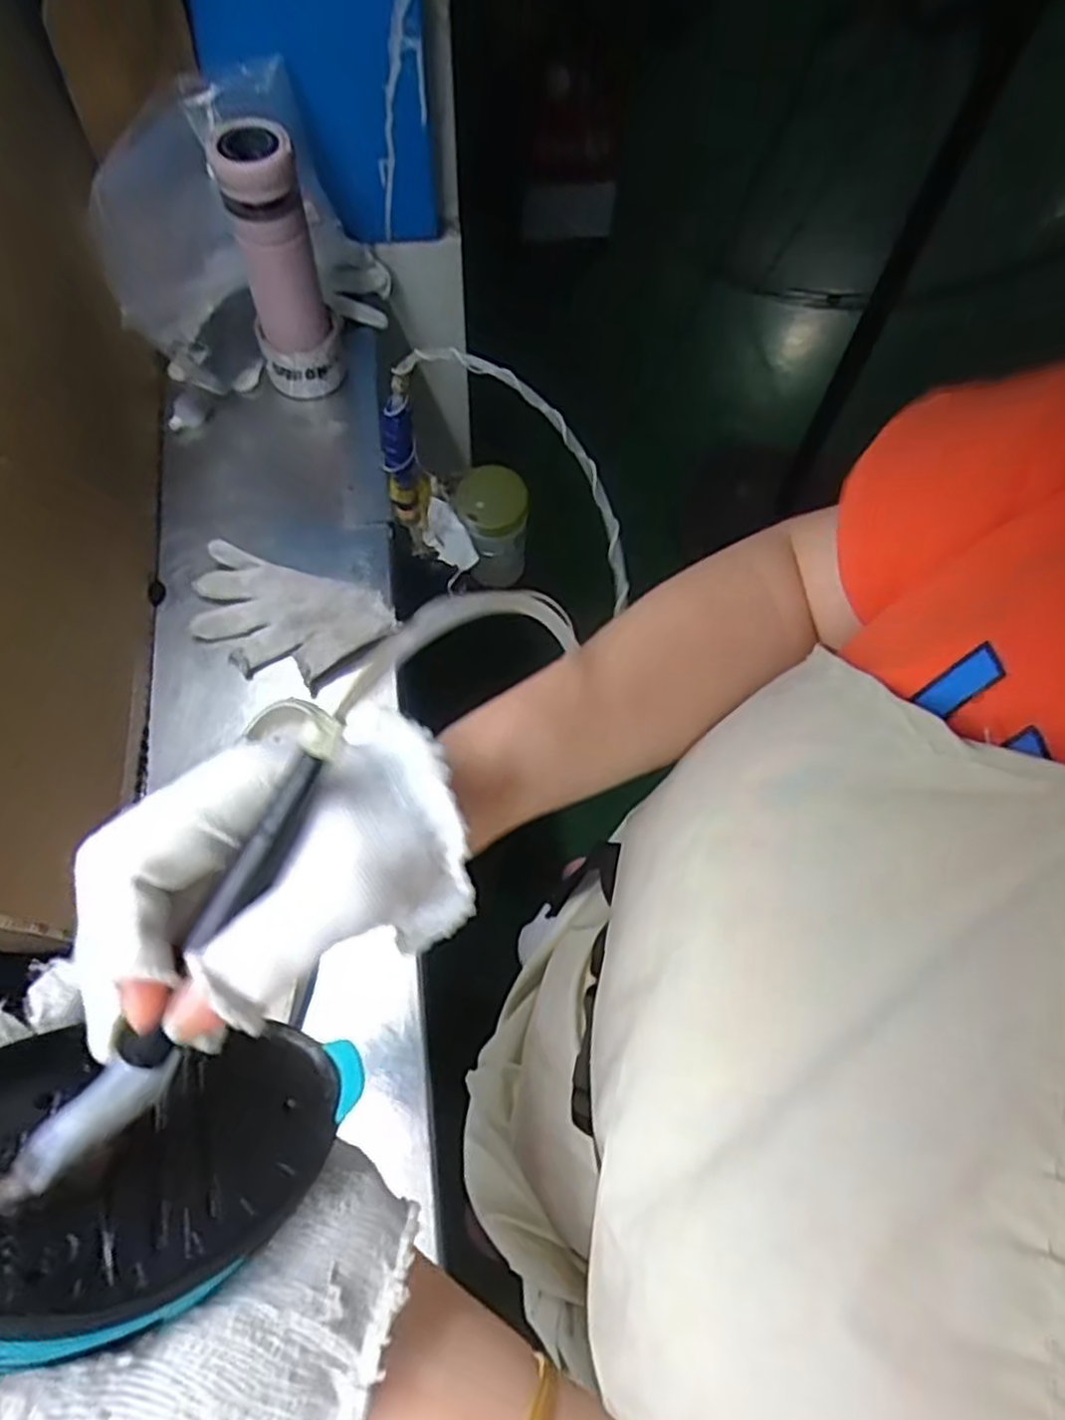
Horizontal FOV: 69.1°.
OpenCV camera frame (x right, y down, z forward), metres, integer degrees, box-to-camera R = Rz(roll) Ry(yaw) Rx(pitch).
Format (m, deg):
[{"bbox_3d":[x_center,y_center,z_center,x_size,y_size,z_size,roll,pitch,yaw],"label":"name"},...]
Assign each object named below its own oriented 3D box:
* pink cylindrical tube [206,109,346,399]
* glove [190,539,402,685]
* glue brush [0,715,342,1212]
[{"bbox_3d":[-0.234,-0.398,0.729,0.075,0.250,0.072,1,67,-2],"label":"pink cylindrical tube"},{"bbox_3d":[-0.220,-0.083,0.691,0.183,0.031,0.099,17,67,5],"label":"glove"},{"bbox_3d":[-0.101,0.073,0.220,0.026,0.019,0.164,32,85,11],"label":"glue brush"}]

